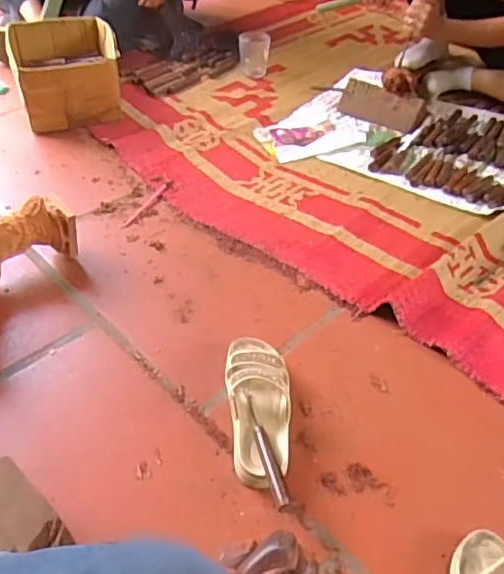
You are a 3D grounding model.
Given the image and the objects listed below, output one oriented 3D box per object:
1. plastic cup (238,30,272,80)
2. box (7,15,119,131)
[{"bbox_3d":[0.006,-0.677,1.642,0.091,0.089,0.087,3,45,1],"label":"plastic cup"},{"bbox_3d":[-0.465,-0.551,1.447,0.255,0.143,0.358,-13,47,-15],"label":"box"}]

